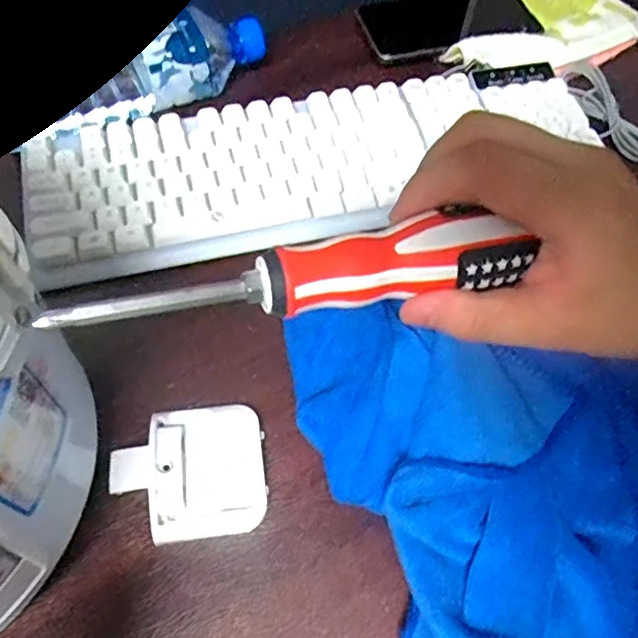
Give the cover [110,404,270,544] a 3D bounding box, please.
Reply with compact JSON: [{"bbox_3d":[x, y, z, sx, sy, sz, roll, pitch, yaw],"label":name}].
[{"bbox_3d":[-0.069,0.081,0.322,0.077,0.016,0.071,-5,63,-6],"label":"cover"}]

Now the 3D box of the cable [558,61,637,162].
[{"bbox_3d":[0.241,-0.175,0.495,0.028,0.020,0.116,-24,66,-15],"label":"cable"}]

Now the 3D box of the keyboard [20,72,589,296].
[{"bbox_3d":[0.004,-0.119,0.442,0.407,0.023,0.125,-14,64,-11],"label":"keyboard"}]

